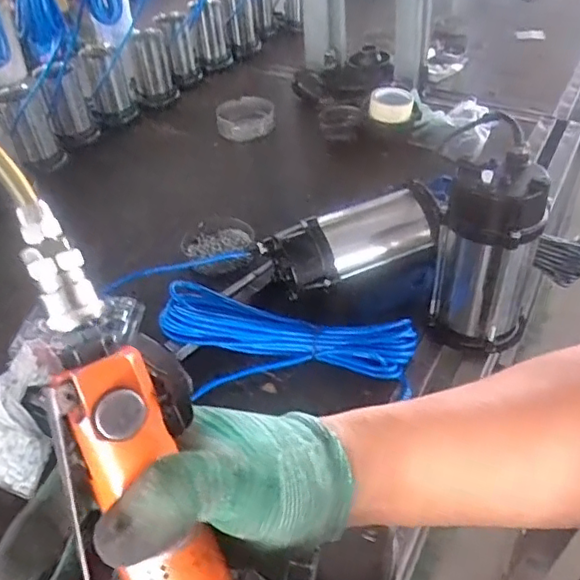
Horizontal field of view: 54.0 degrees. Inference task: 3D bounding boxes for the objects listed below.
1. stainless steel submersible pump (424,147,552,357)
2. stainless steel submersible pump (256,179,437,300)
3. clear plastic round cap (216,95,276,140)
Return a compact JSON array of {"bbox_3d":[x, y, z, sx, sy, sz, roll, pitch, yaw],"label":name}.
[{"bbox_3d":[0.268,-0.042,0.778,0.132,0.267,0.109,10,44,16],"label":"stainless steel submersible pump"},{"bbox_3d":[0.100,-0.068,0.874,0.273,0.092,0.101,-15,43,-12],"label":"stainless steel submersible pump"},{"bbox_3d":[-0.107,-0.411,1.377,0.135,0.060,0.131,-3,42,2],"label":"clear plastic round cap"}]

